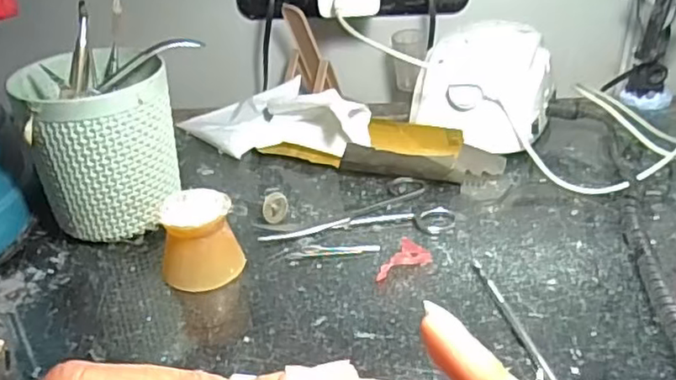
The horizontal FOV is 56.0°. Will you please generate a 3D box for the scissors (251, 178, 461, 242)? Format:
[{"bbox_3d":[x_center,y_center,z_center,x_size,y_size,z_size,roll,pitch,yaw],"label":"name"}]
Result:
[{"bbox_3d":[0.014,0.013,0.459,0.133,0.005,0.069,-3,32,-2],"label":"scissors"}]

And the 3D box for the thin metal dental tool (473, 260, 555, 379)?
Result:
[{"bbox_3d":[0.101,0.079,0.347,0.007,0.005,0.137,-8,32,-9],"label":"thin metal dental tool"}]

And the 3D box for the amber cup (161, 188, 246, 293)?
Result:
[{"bbox_3d":[-0.087,0.031,0.402,0.048,0.045,0.047,-2,32,1],"label":"amber cup"}]

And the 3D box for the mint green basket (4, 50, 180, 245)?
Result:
[{"bbox_3d":[-0.163,-0.030,0.445,0.089,0.108,0.094,-19,36,-25],"label":"mint green basket"}]

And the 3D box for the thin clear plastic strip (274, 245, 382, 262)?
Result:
[{"bbox_3d":[-0.008,0.039,0.422,0.070,0.004,0.013,-5,32,-4],"label":"thin clear plastic strip"}]

